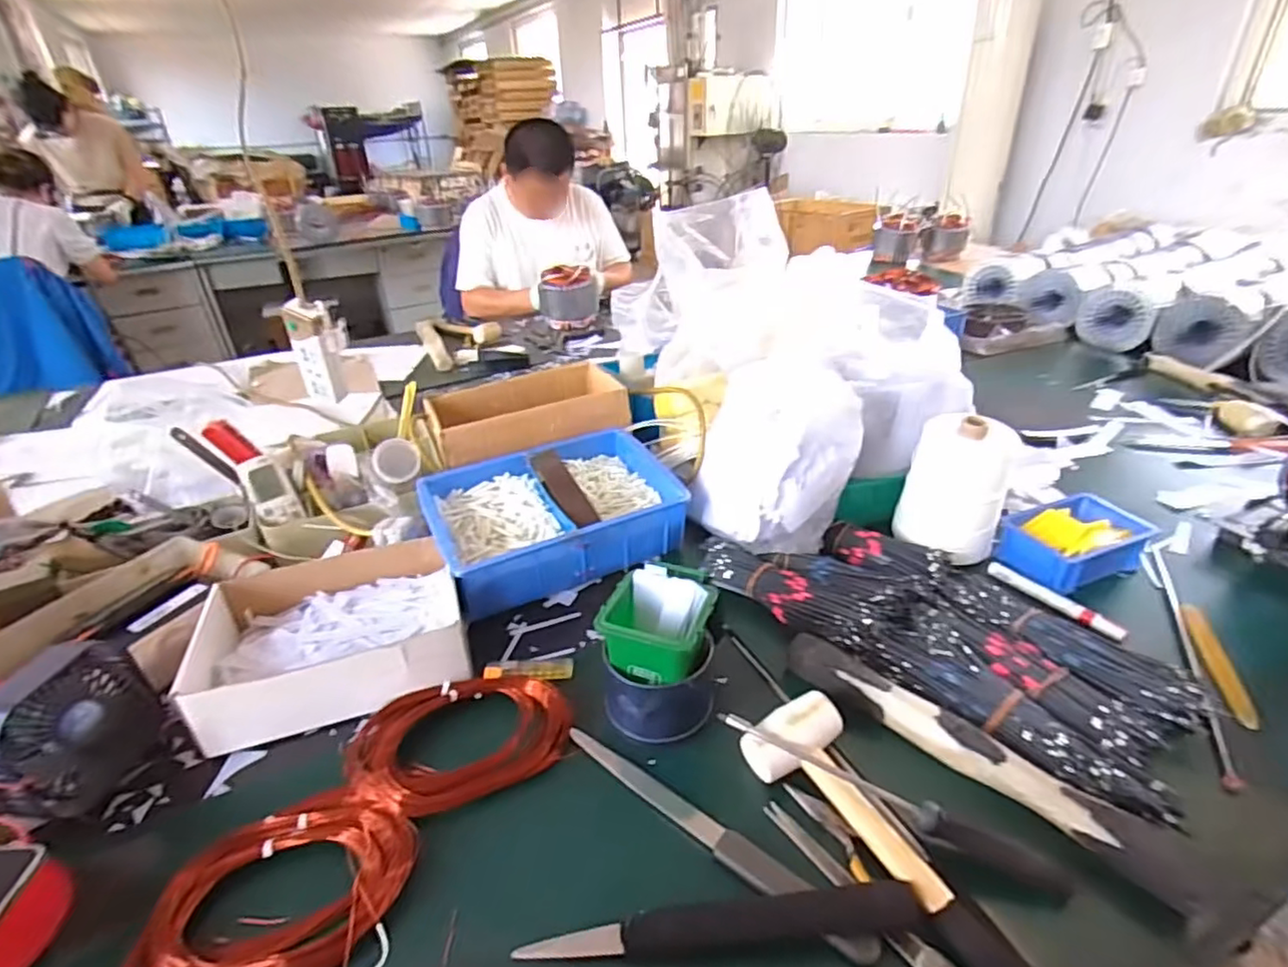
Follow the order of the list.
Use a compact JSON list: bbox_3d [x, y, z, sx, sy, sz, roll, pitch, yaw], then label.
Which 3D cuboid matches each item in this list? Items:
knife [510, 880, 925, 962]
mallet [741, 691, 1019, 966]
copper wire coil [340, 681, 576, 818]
[{"bbox_3d":[0.053,0.297,0.426,0.262,0.024,0.029,-3,32,-2],"label":"knife"},{"bbox_3d":[0.167,0.267,0.448,0.083,0.051,0.259,-15,33,-20],"label":"mallet"},{"bbox_3d":[-0.163,0.221,0.557,0.191,0.033,0.127,-7,31,-9],"label":"copper wire coil"}]

